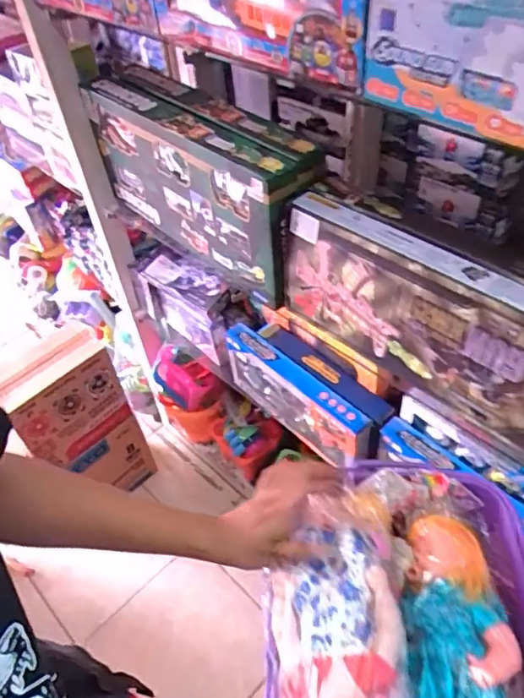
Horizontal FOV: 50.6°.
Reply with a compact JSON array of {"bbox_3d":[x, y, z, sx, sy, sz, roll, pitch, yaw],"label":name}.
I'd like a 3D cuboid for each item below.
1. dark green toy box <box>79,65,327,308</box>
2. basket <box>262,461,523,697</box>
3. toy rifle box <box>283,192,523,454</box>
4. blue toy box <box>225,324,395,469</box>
[{"bbox_3d":[-0.122,-0.301,1.040,0.122,0.284,0.537,-38,54,-26],"label":"dark green toy box"},{"bbox_3d":[0.156,0.298,0.600,0.290,0.105,0.380,3,47,9],"label":"basket"},{"bbox_3d":[0.213,-0.049,0.783,0.444,0.200,0.074,34,58,31],"label":"toy rifle box"},{"bbox_3d":[0.087,0.092,1.117,0.107,0.159,0.377,-33,52,-23],"label":"blue toy box"}]

